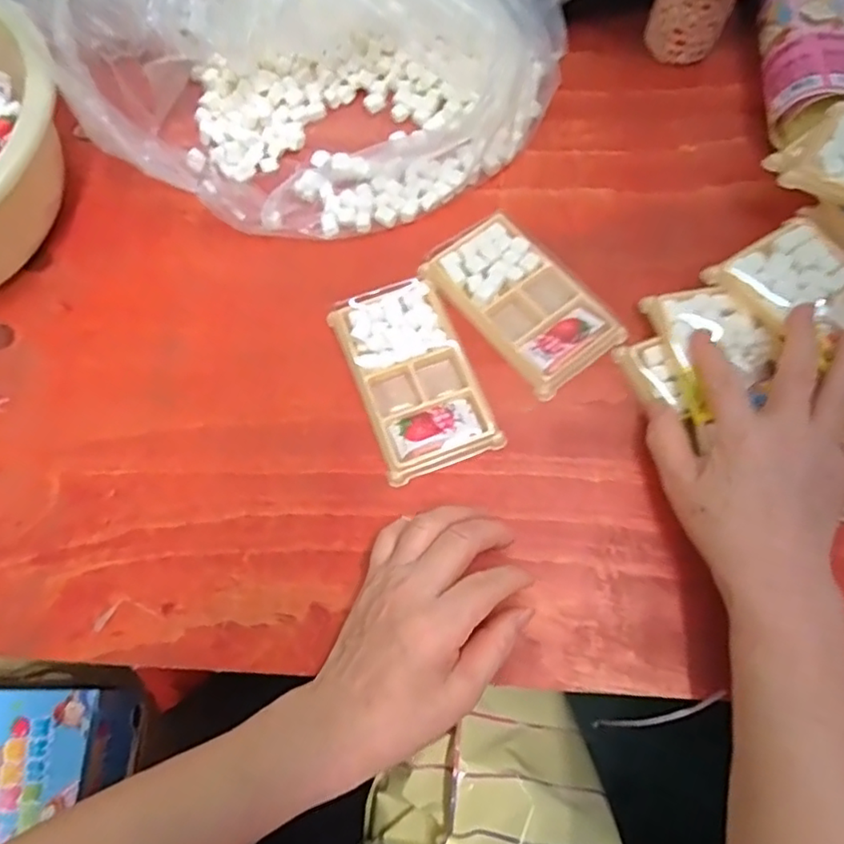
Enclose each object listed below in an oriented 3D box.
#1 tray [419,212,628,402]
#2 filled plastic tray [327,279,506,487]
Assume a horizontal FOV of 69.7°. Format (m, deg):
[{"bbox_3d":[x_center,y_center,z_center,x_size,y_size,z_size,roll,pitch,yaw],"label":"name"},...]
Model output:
[{"bbox_3d":[0.069,-0.088,0.434,0.077,0.015,0.135,-38,73,-11],"label":"tray"},{"bbox_3d":[-0.007,-0.033,0.417,0.076,0.014,0.138,-21,70,-5],"label":"filled plastic tray"}]

